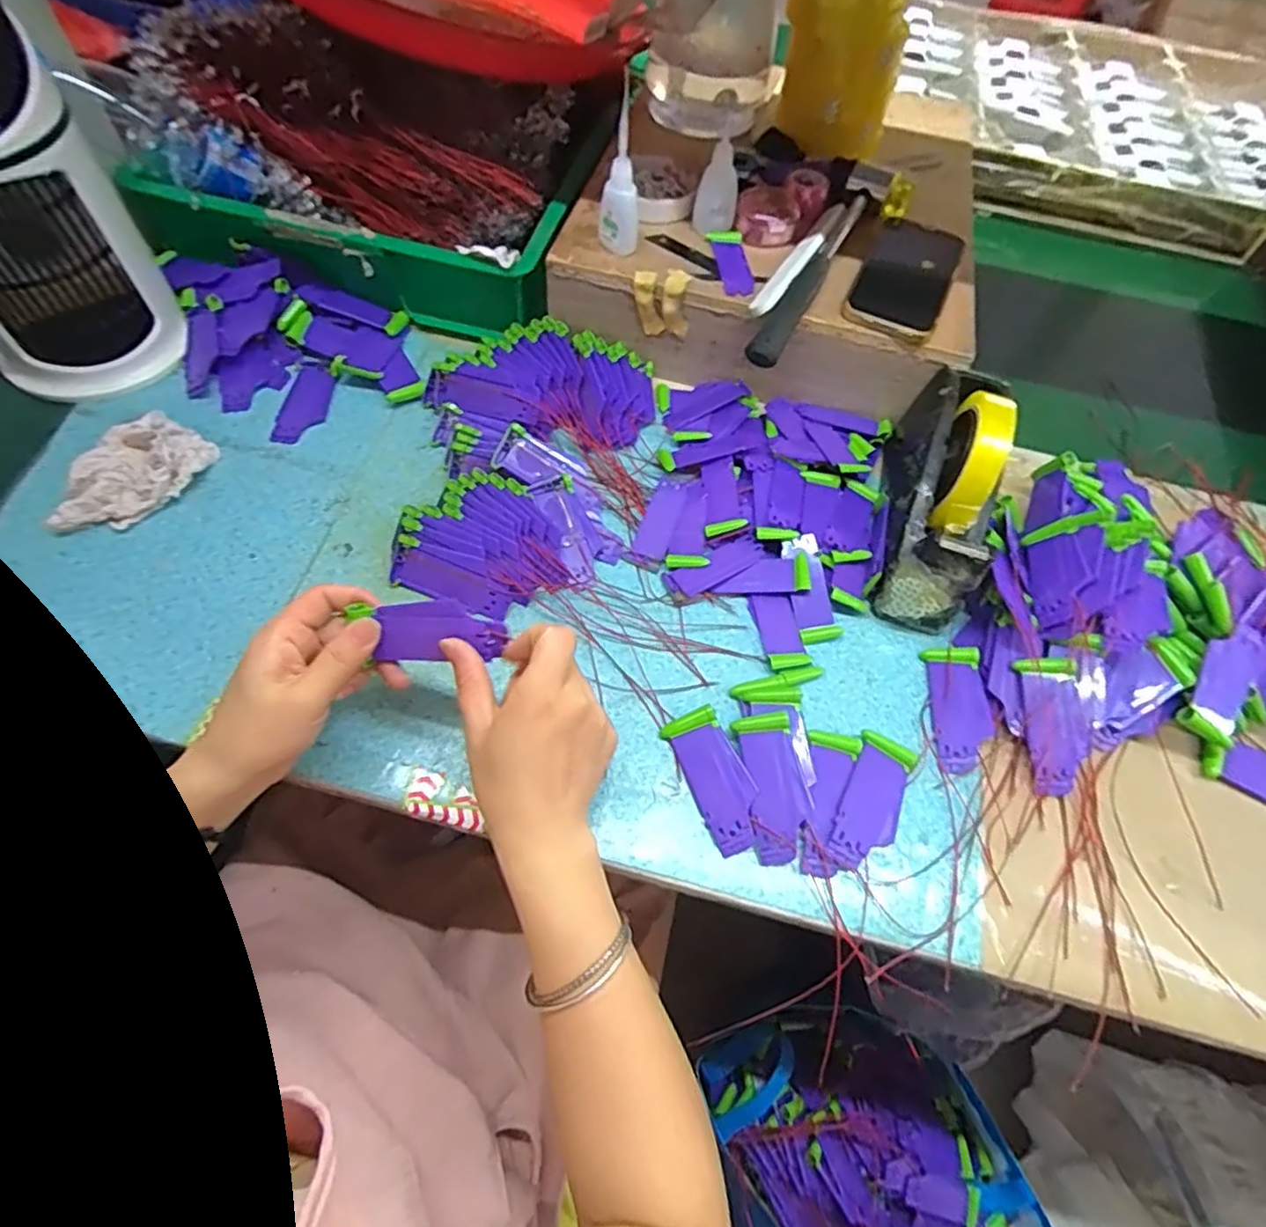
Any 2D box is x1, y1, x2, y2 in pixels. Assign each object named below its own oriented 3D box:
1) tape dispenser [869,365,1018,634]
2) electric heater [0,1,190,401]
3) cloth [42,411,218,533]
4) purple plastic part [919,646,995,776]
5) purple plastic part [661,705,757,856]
[{"bbox_3d":[0.229,-0.095,0.486,0.062,0.106,0.190,15,61,4],"label":"tape dispenser"},{"bbox_3d":[-0.440,-0.282,0.471,0.134,0.227,0.115,-36,69,-21],"label":"electric heater"},{"bbox_3d":[-0.367,-0.100,0.488,0.062,0.027,0.110,20,62,7],"label":"cloth"},{"bbox_3d":[0.223,0.064,0.453,0.035,0.010,0.086,5,61,-1],"label":"purple plastic part"},{"bbox_3d":[0.053,0.105,0.420,0.038,0.004,0.087,-28,70,1],"label":"purple plastic part"}]

